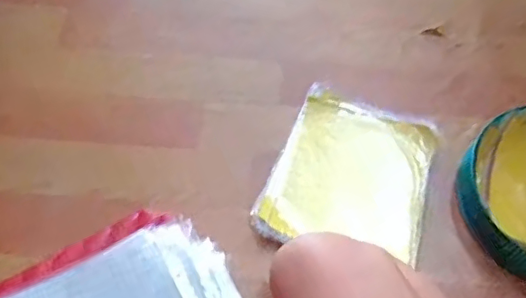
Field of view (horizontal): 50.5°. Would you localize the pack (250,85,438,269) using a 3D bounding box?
[{"bbox_3d":[0.115,0.032,0.735,0.203,0.022,0.229,14,60,7],"label":"pack"}]

